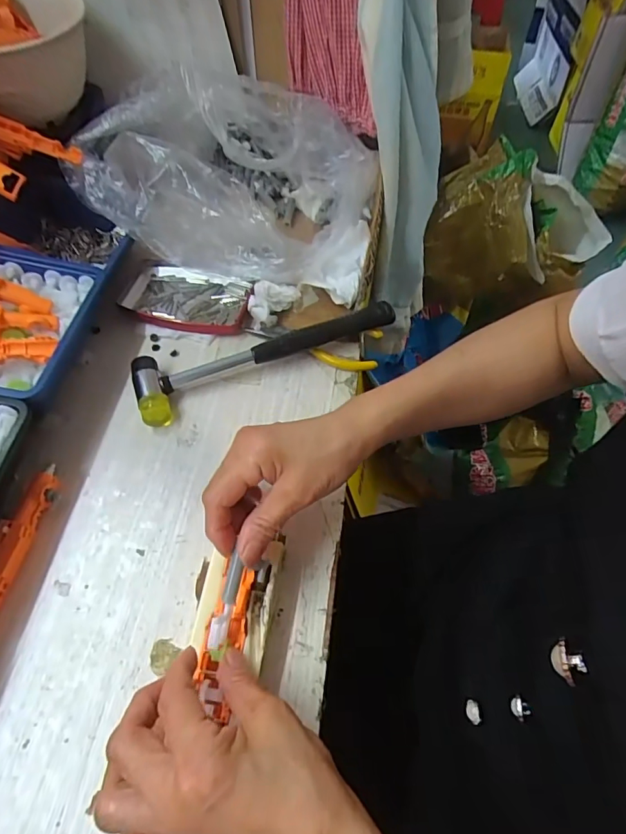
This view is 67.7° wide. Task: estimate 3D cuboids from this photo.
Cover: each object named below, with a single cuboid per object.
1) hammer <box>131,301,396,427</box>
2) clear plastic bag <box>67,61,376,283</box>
[{"bbox_3d":[-0.041,-0.059,0.408,0.228,0.035,0.060,-19,60,-14],"label":"hammer"},{"bbox_3d":[-0.084,-0.248,0.476,0.286,0.114,0.220,13,57,6],"label":"clear plastic bag"}]

